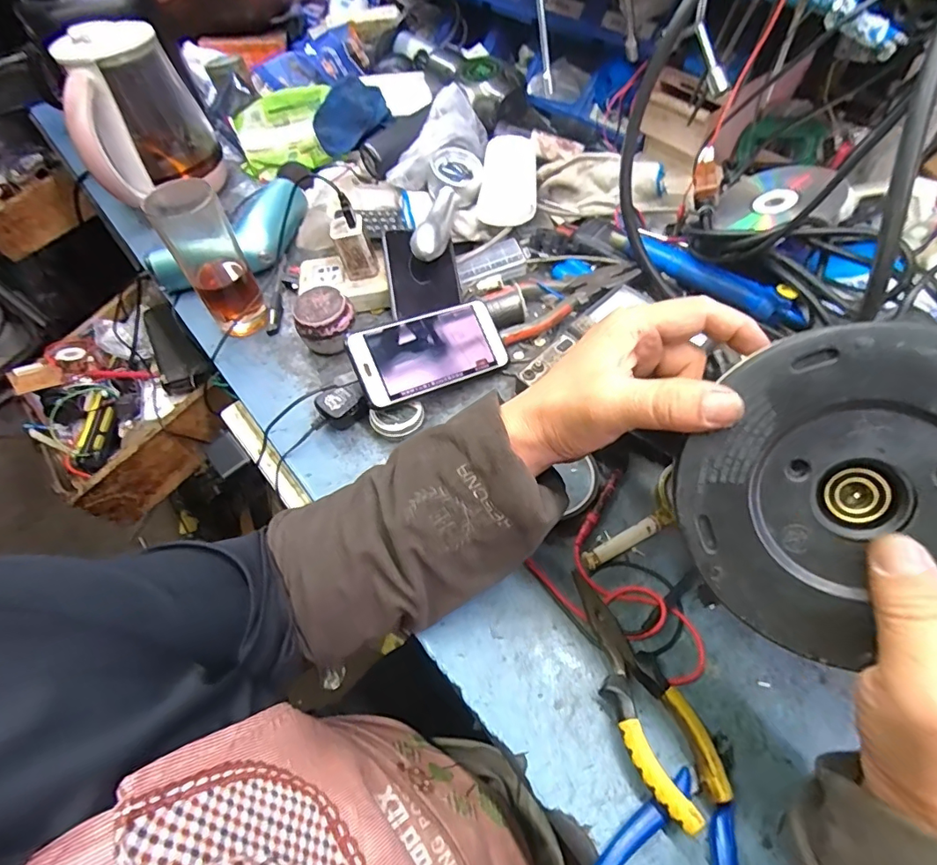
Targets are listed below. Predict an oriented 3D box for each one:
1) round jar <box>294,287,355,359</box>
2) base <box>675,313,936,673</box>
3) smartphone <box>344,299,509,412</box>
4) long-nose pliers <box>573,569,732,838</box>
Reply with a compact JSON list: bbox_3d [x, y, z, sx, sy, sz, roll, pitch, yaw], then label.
[{"bbox_3d":[-0.151,-0.117,0.545,0.061,0.051,0.058,-18,56,-8],"label":"round jar"},{"bbox_3d":[0.173,0.028,0.225,0.136,0.013,0.146,3,96,25],"label":"base"},{"bbox_3d":[-0.036,-0.079,0.500,0.158,0.008,0.078,-22,85,-25],"label":"smartphone"},{"bbox_3d":[0.110,0.171,0.346,0.048,0.028,0.155,-22,57,-11],"label":"long-nose pliers"}]

